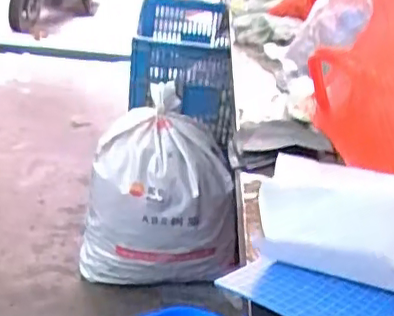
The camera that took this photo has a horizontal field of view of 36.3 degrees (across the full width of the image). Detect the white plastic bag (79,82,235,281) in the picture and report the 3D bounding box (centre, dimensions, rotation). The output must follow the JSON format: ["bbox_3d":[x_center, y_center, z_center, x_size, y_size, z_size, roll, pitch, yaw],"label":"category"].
[{"bbox_3d":[-0.110,0.099,1.615,0.390,0.472,0.308,0,27,-9],"label":"white plastic bag"}]

